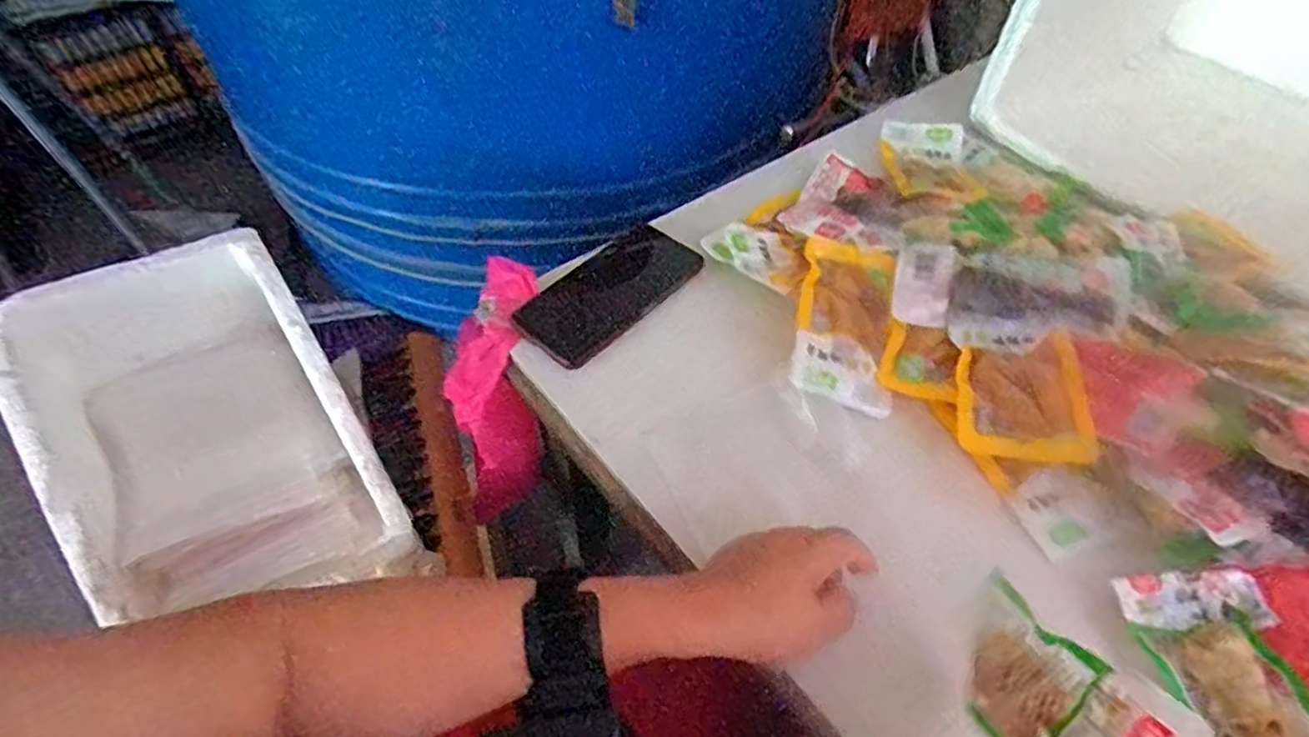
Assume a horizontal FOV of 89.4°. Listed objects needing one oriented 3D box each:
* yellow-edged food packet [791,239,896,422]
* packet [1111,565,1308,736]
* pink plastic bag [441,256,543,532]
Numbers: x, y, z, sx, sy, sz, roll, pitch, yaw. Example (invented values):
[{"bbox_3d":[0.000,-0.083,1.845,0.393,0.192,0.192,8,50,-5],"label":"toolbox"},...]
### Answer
[{"bbox_3d":[0.147,-0.037,0.507,0.070,0.012,0.141,7,67,5],"label":"yellow-edged food packet"},{"bbox_3d":[0.326,0.173,0.376,0.079,0.015,0.117,-2,52,-3],"label":"packet"},{"bbox_3d":[-0.135,0.025,0.585,0.066,0.153,0.185,1,52,0],"label":"pink plastic bag"}]

